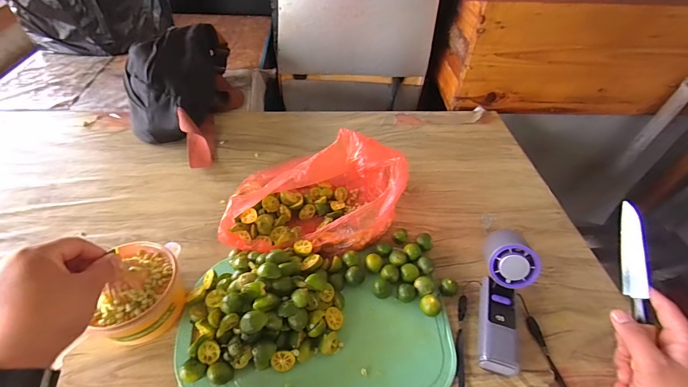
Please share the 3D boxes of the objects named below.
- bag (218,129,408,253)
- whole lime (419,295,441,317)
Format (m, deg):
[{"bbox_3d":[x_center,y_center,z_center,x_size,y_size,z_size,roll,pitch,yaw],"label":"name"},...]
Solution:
[{"bbox_3d":[-0.042,-0.008,0.505,0.253,0.123,0.167,0,47,-2],"label":"bag"},{"bbox_3d":[0.108,0.143,0.431,0.025,0.028,0.022,24,51,20],"label":"whole lime"}]

